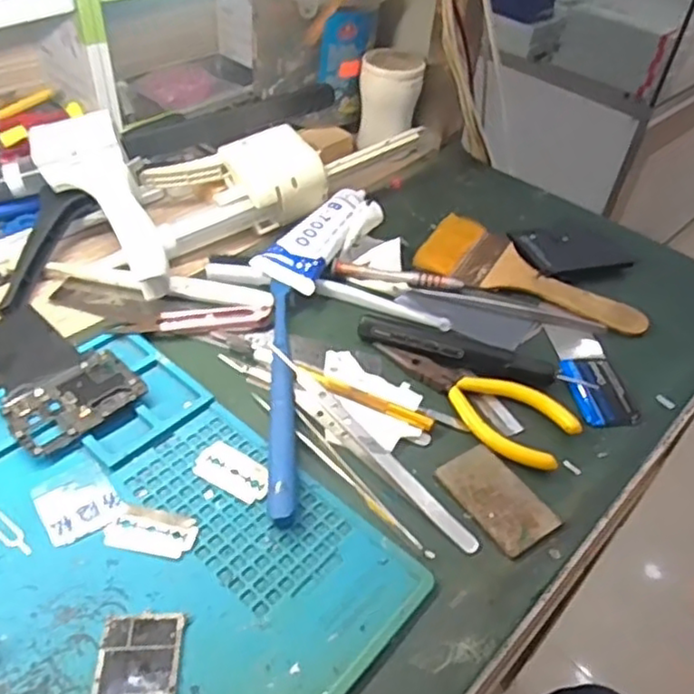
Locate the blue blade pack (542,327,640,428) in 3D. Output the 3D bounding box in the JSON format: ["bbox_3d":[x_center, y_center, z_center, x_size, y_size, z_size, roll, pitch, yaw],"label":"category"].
[{"bbox_3d":[0.153,0.016,0.416,0.039,0.007,0.081,-1,44,-7],"label":"blue blade pack"}]

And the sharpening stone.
[{"bbox_3d":[0.079,0.078,0.344,0.038,0.004,0.060,-24,51,-27],"label":"sharpening stone"}]

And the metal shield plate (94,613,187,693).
[{"bbox_3d":[-0.085,0.130,0.270,0.033,0.004,0.041,-2,44,-7],"label":"metal shield plate"}]

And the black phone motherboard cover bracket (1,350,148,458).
[{"bbox_3d":[-0.150,0.029,0.363,0.068,0.007,0.048,-32,55,-32],"label":"black phone motherboard cover bracket"}]

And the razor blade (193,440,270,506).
[{"bbox_3d":[-0.059,0.064,0.343,0.042,0.004,0.025,24,47,18],"label":"razor blade"}]

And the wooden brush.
[{"bbox_3d":[0.135,-0.054,0.477,0.161,0.012,0.069,21,46,15],"label":"wooden brush"}]

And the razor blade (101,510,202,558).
[{"bbox_3d":[-0.093,0.089,0.312,0.041,0.004,0.019,10,44,5],"label":"razor blade"}]

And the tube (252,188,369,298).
[{"bbox_3d":[-0.021,-0.079,0.475,0.042,0.025,0.111,21,46,15],"label":"tube"}]

